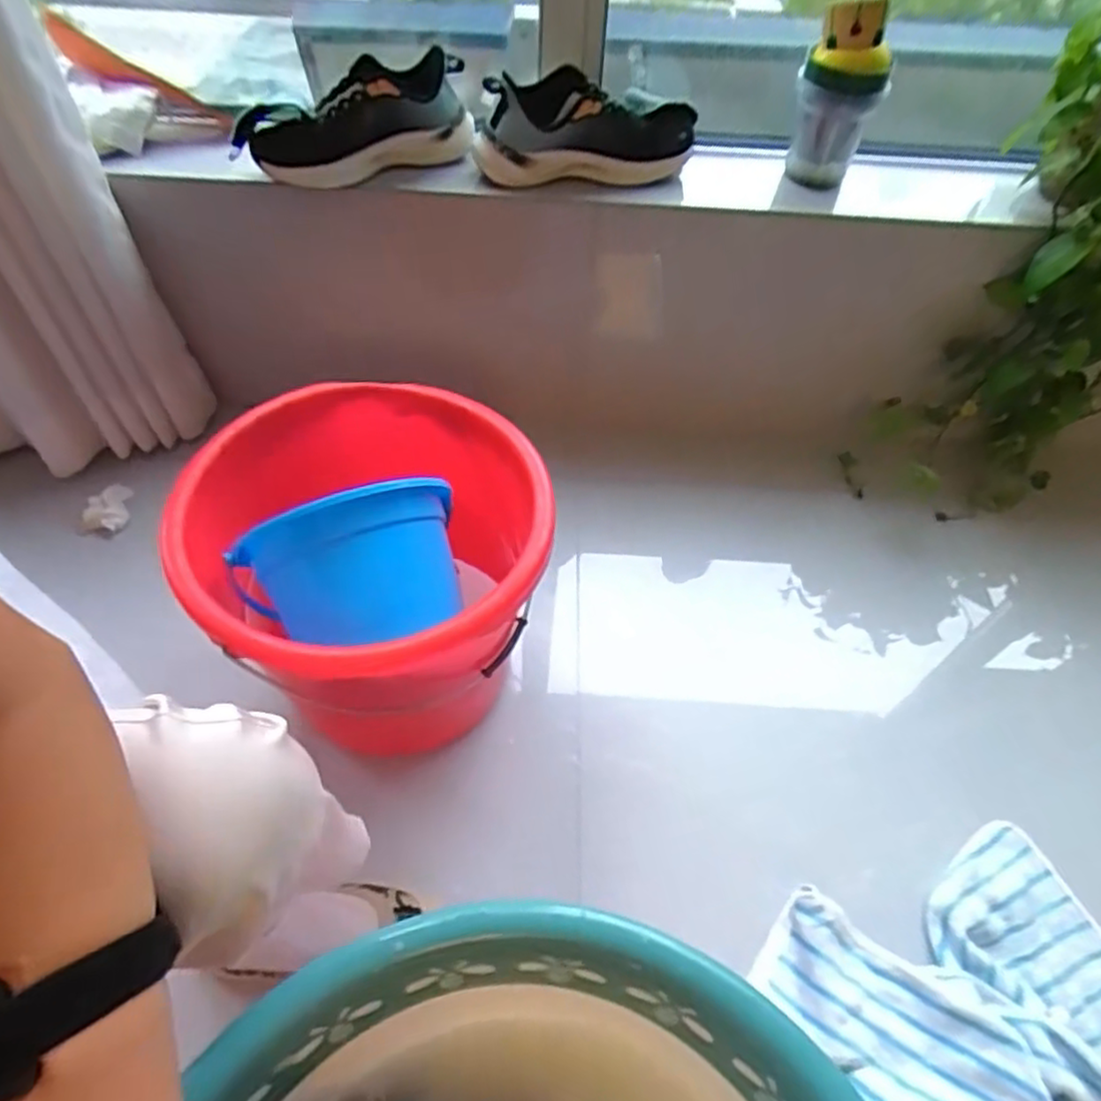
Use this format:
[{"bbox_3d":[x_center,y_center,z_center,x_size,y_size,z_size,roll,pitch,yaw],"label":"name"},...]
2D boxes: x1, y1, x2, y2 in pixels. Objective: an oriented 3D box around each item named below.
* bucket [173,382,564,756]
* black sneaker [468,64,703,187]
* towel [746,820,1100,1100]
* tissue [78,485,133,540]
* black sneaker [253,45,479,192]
[{"bbox_3d":[-0.175,0.037,0.726,0.324,0.271,0.312,2,52,-2],"label":"bucket"},{"bbox_3d":[0.056,-0.534,0.876,0.291,0.104,0.101,-8,53,-10],"label":"black sneaker"},{"bbox_3d":[0.413,0.432,0.613,0.362,0.075,0.306,-12,54,-13],"label":"towel"},{"bbox_3d":[-0.635,-0.057,0.990,0.059,0.033,0.073,-1,52,-5],"label":"tissue"},{"bbox_3d":[-0.227,-0.531,0.855,0.266,0.108,0.090,-25,58,-22],"label":"black sneaker"}]

